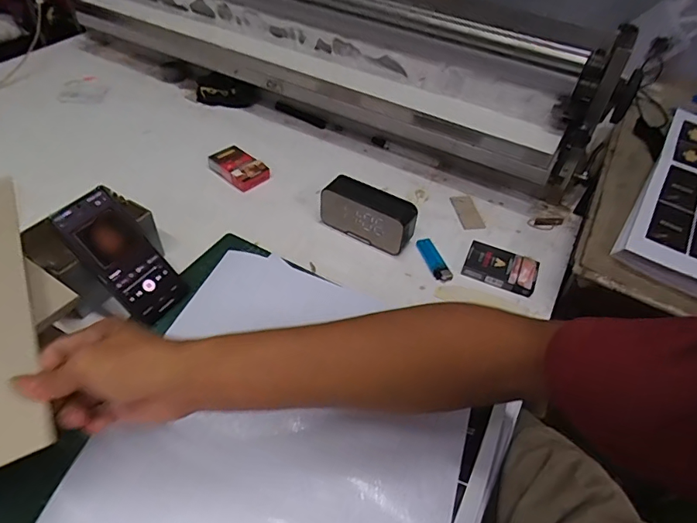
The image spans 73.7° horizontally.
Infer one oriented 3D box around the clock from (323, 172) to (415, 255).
[{"bbox_3d":[0.030,-0.070,0.695,0.141,0.074,0.048,24,48,18],"label":"clock"}]

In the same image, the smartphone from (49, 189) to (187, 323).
[{"bbox_3d":[-0.267,-0.006,0.556,0.015,0.164,0.071,-15,28,44],"label":"smartphone"}]

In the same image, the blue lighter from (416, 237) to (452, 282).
[{"bbox_3d":[0.125,-0.005,0.683,0.023,0.012,0.088,-10,47,-14],"label":"blue lighter"}]

